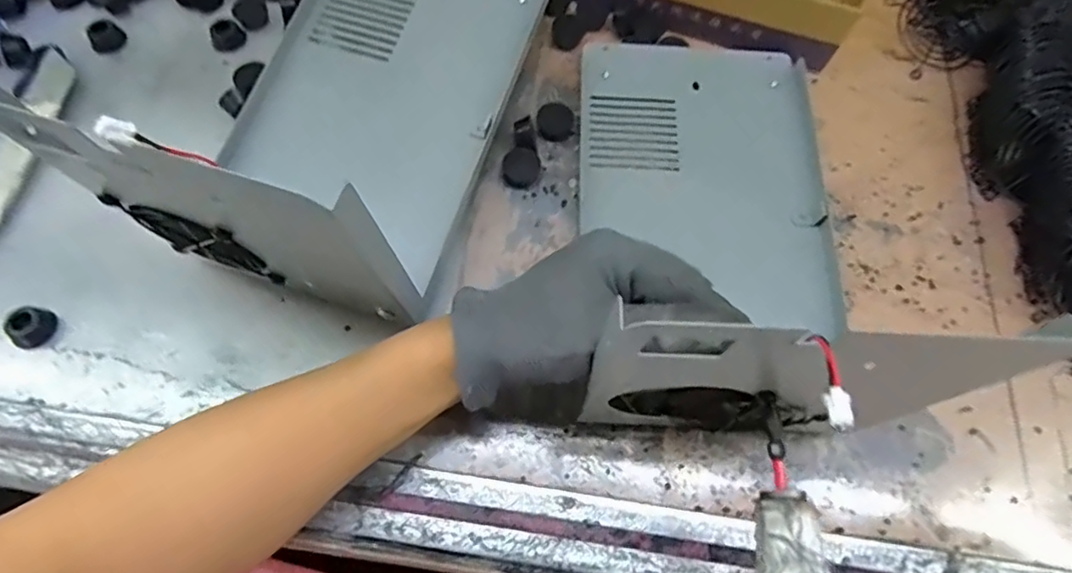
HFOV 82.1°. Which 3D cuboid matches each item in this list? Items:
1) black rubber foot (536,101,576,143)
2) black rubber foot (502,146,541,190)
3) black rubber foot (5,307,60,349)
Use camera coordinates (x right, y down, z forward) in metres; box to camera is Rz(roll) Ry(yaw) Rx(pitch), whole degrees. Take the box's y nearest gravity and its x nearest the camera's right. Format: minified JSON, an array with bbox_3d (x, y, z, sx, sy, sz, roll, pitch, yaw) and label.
[{"bbox_3d":[0.013,-0.115,0.427,0.024,0.011,0.031,-22,70,-10],"label":"black rubber foot"},{"bbox_3d":[-0.010,-0.079,0.409,0.026,0.006,0.026,1,97,7],"label":"black rubber foot"},{"bbox_3d":[-0.296,0.024,0.361,0.021,0.014,0.024,19,68,6],"label":"black rubber foot"}]

